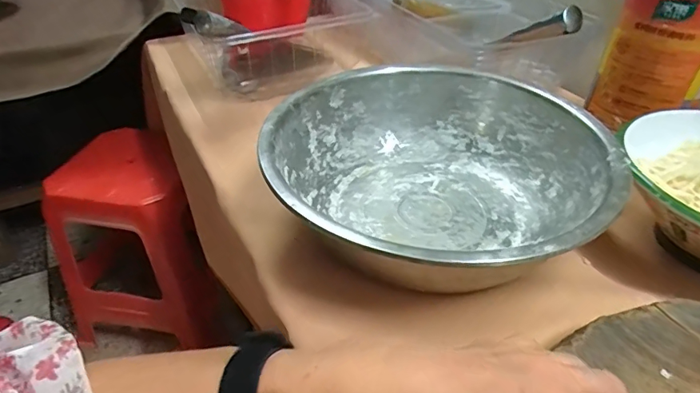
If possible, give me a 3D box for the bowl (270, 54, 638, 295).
[{"bbox_3d":[0.083,-0.020,0.489,0.323,0.111,0.334,1,39,-1],"label":"bowl"}]

